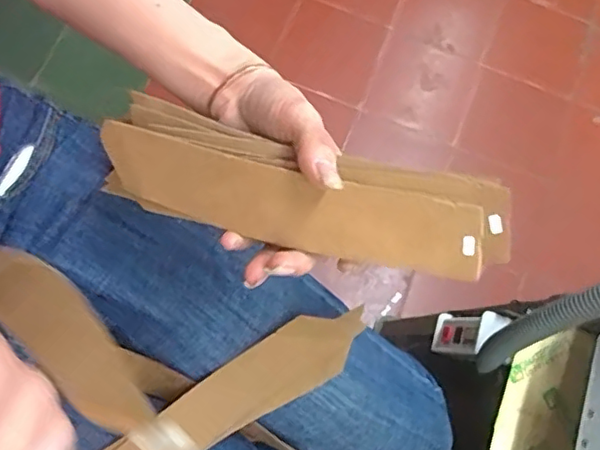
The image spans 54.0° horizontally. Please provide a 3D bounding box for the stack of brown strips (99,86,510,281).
[{"bbox_3d":[-0.010,-0.023,0.325,0.240,0.042,0.066,15,79,17],"label":"stack of brown strips"}]

